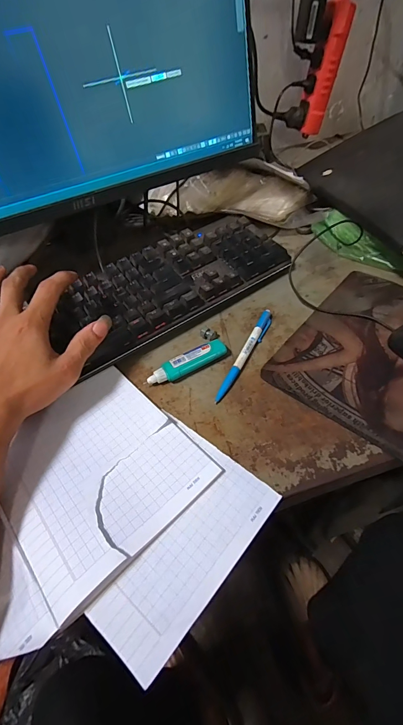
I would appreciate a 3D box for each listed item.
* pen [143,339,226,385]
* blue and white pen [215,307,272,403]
[{"bbox_3d":[-0.015,0.001,0.357,0.090,0.012,0.021,-25,51,-14],"label":"pen"},{"bbox_3d":[0.050,-0.011,0.367,0.013,0.010,0.135,20,55,22],"label":"blue and white pen"}]

